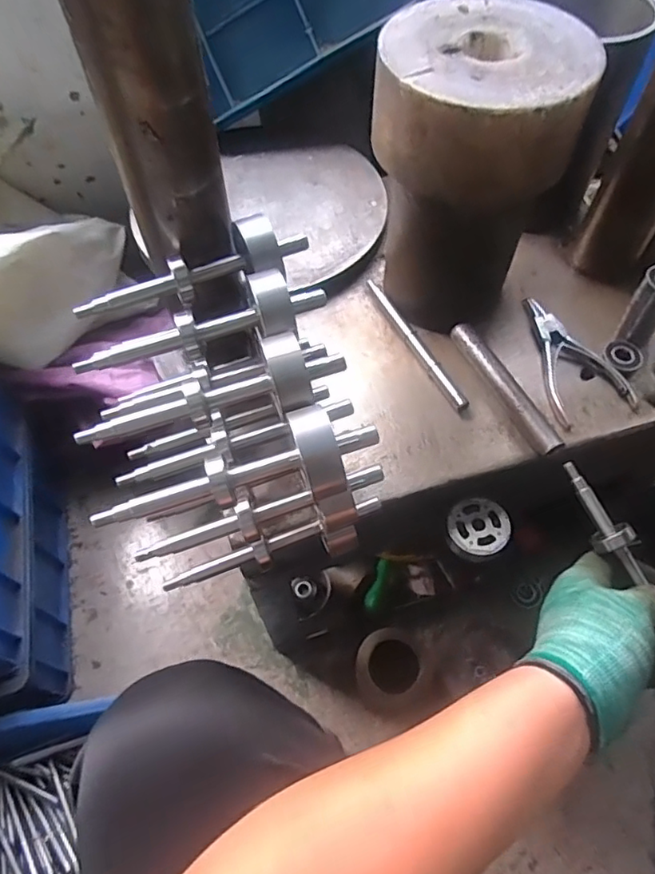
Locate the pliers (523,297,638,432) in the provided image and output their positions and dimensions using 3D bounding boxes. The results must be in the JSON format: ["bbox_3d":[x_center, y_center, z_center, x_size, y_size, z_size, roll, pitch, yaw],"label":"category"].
[{"bbox_3d":[0.216,-0.075,0.513,0.071,0.015,0.136,-13,61,-7],"label":"pliers"}]

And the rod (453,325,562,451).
[{"bbox_3d":[0.150,-0.043,0.492,0.019,0.020,0.140,-23,62,-13],"label":"rod"}]

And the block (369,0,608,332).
[{"bbox_3d":[0.110,-0.204,0.465,0.140,0.209,0.139,13,61,8],"label":"block"}]

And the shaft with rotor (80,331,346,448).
[{"bbox_3d":[-0.065,-0.021,0.331,0.157,0.036,0.040,-18,61,-10],"label":"shaft with rotor"}]

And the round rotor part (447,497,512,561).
[{"bbox_3d":[0.129,0.078,0.485,0.051,0.010,0.052,-2,60,-1],"label":"round rotor part"}]

